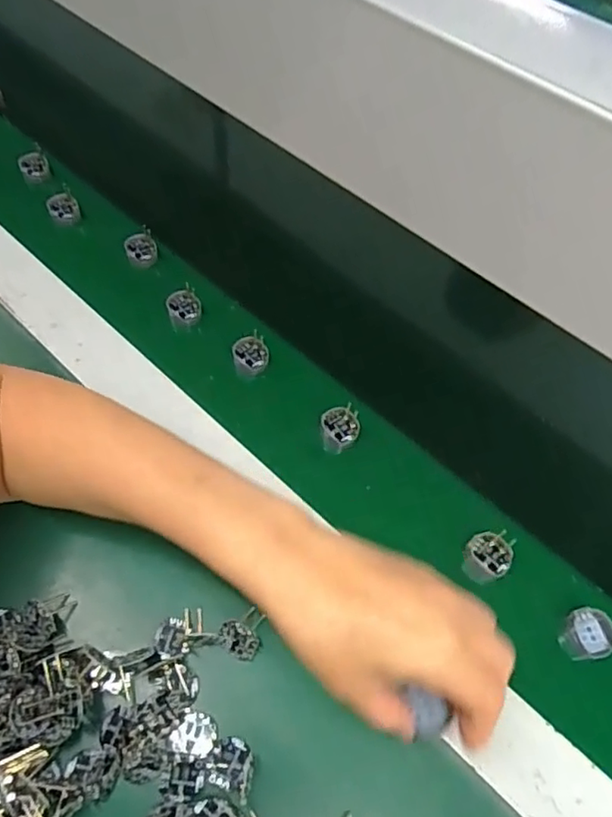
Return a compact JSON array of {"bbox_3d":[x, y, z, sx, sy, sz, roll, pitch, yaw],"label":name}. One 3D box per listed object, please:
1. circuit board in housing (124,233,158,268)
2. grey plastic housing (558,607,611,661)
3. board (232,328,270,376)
[{"bbox_3d":[-0.146,-0.141,0.530,0.026,0.015,0.027,-11,59,-10],"label":"circuit board in housing"},{"bbox_3d":[0.178,0.148,0.384,0.026,0.034,0.028,1,57,-2],"label":"grey plastic housing"},{"bbox_3d":[-0.043,-0.043,0.471,0.026,0.017,0.028,-18,60,-14],"label":"board"}]

